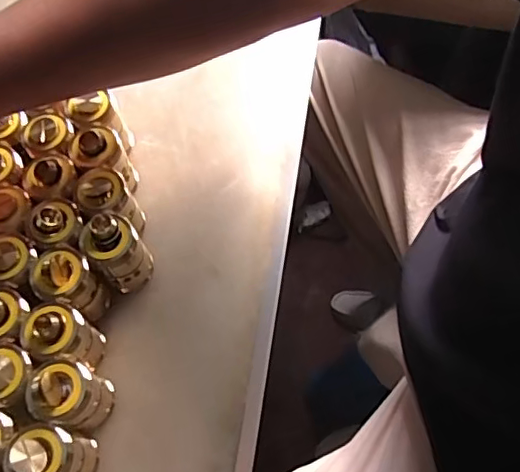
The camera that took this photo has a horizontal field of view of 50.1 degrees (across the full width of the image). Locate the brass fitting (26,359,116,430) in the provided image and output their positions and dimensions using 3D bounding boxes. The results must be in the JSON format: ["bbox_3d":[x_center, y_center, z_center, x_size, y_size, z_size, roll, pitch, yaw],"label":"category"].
[{"bbox_3d":[-0.122,0.105,0.366,0.035,0.072,0.039,-29,68,-11],"label":"brass fitting"}]

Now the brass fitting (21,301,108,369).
[{"bbox_3d":[-0.136,0.071,0.387,0.037,0.071,0.035,-1,65,2],"label":"brass fitting"}]

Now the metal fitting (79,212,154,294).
[{"bbox_3d":[-0.103,0.013,0.406,0.038,0.070,0.034,-32,68,-12],"label":"metal fitting"}]

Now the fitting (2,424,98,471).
[{"bbox_3d":[-0.132,0.141,0.352,0.042,0.073,0.037,11,65,8],"label":"fitting"}]

